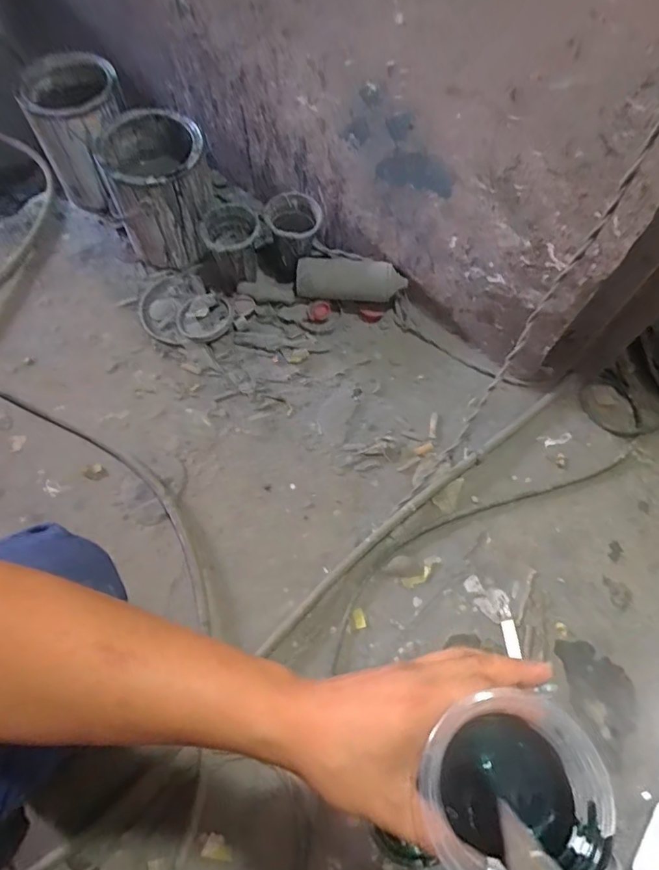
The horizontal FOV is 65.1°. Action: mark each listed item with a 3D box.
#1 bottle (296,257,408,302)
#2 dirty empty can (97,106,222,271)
[{"bbox_3d":[0.036,-0.269,0.899,0.187,0.058,0.063,2,67,-1],"label":"bottle"},{"bbox_3d":[-0.275,-0.398,0.857,0.150,0.201,0.158,1,67,-2],"label":"dirty empty can"}]

